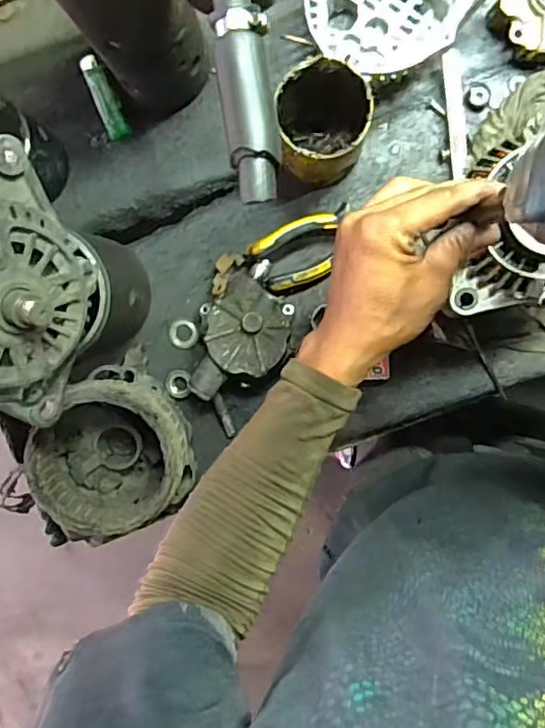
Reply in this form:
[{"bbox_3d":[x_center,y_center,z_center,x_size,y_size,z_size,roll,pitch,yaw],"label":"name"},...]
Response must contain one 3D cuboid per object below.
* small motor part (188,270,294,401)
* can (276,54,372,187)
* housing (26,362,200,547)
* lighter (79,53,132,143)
[{"bbox_3d":[-0.033,-0.021,0.529,0.091,0.056,0.120,36,97,2],"label":"small motor part"},{"bbox_3d":[0.043,-0.201,0.472,0.074,0.119,0.070,0,94,6],"label":"can"},{"bbox_3d":[-0.141,0.077,0.501,0.123,0.096,0.128,0,94,6],"label":"housing"},{"bbox_3d":[-0.160,-0.258,0.532,0.025,0.016,0.081,-19,92,7],"label":"lighter"}]

